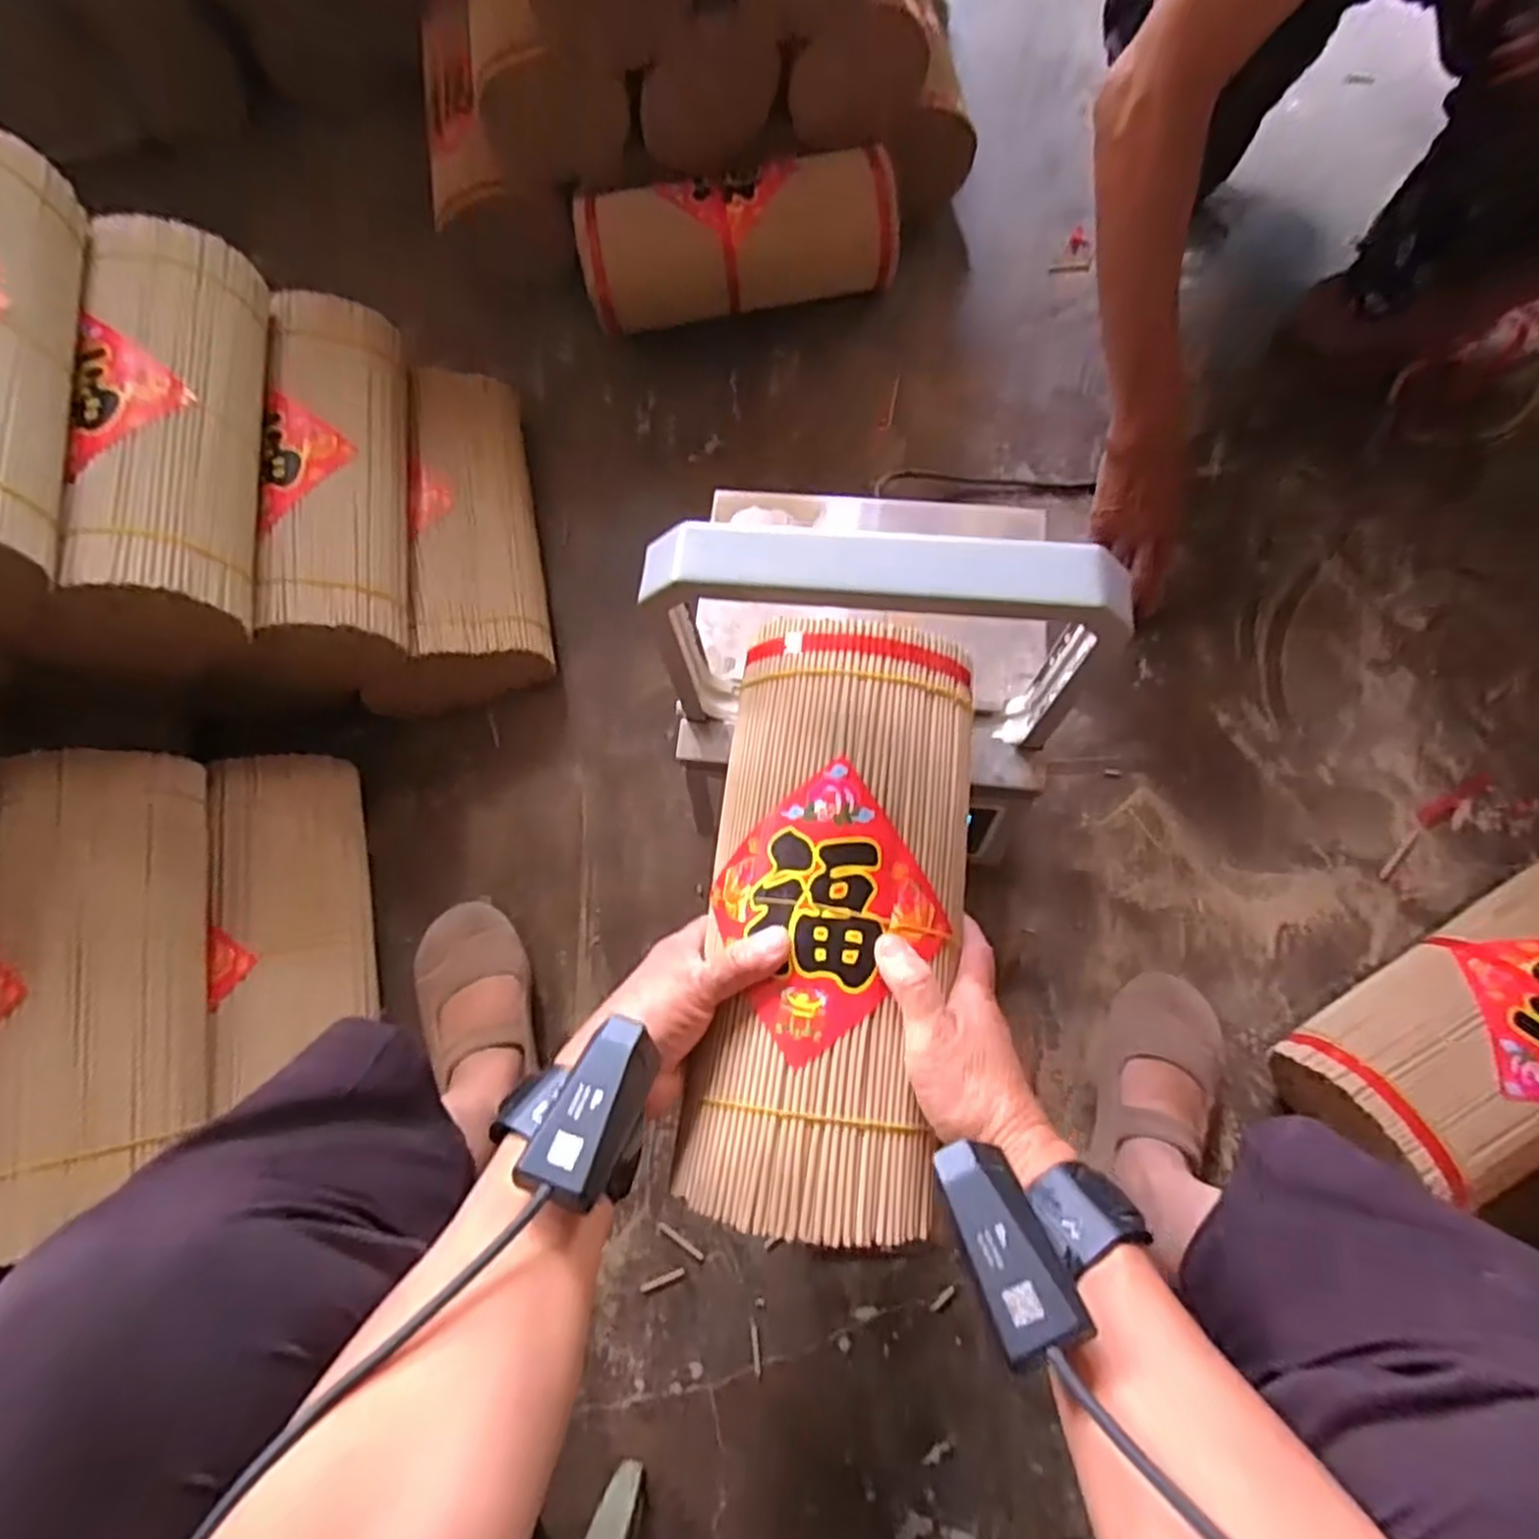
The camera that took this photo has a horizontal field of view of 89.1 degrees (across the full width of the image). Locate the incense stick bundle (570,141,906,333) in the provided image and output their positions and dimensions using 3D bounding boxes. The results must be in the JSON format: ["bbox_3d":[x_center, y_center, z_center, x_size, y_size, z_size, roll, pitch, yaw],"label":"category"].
[{"bbox_3d":[-0.031,-0.544,0.795,0.313,0.104,0.104,-11,74,-1],"label":"incense stick bundle"}]

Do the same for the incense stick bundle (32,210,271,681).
[{"bbox_3d":[-0.455,-0.240,0.583,0.126,0.121,0.324,-7,74,0],"label":"incense stick bundle"}]

